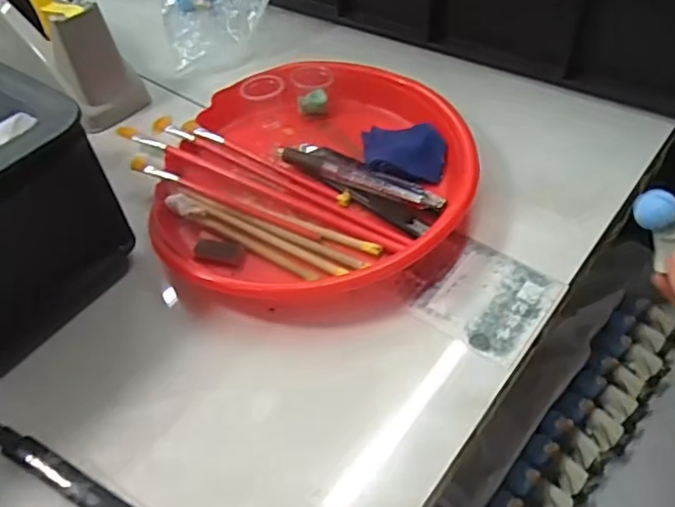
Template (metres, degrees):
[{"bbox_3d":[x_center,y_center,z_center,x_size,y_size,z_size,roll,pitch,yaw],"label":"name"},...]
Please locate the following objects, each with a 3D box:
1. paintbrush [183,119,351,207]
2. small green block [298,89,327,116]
[{"bbox_3d":[-0.060,-0.075,0.472,0.165,0.011,0.014,25,55,24],"label":"paintbrush"},{"bbox_3d":[-0.022,-0.132,0.523,0.026,0.017,0.016,-14,49,-7],"label":"small green block"}]

